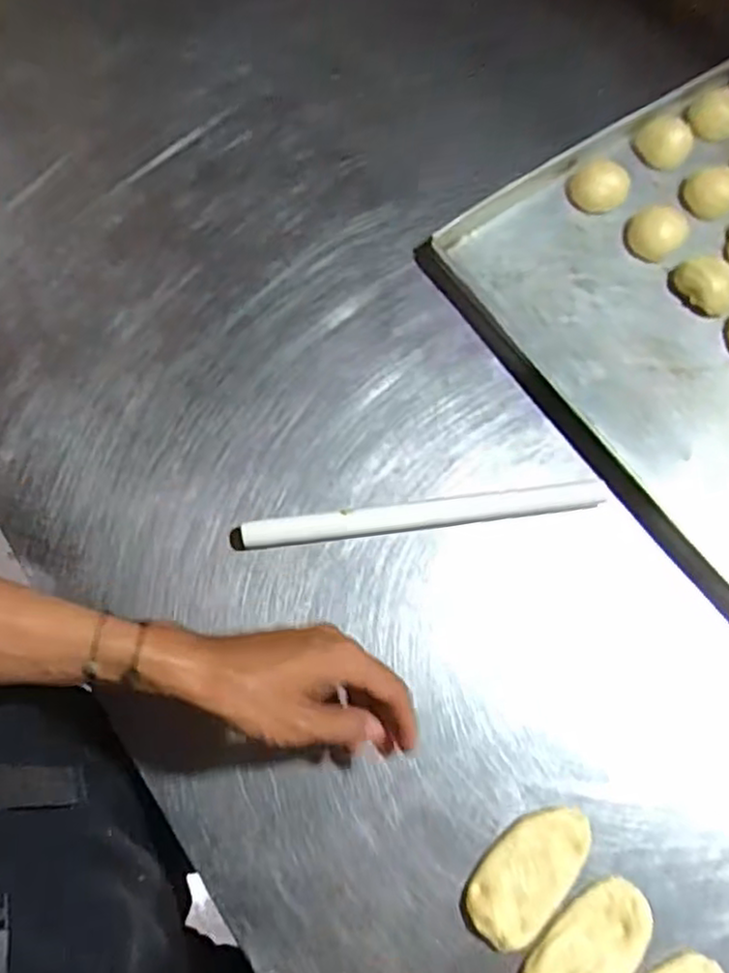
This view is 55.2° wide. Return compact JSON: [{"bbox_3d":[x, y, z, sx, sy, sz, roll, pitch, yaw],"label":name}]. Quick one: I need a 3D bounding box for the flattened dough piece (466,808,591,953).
[{"bbox_3d":[0.115,0.268,0.488,0.051,0.019,0.103,41,74,14],"label":"flattened dough piece"}]

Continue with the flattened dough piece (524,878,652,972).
[{"bbox_3d":[0.152,0.318,0.472,0.106,0.011,0.047,-36,73,-13],"label":"flattened dough piece"}]

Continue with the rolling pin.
[{"bbox_3d":[0.051,0.023,0.578,0.300,0.022,0.021,-7,69,-3],"label":"rolling pin"}]

